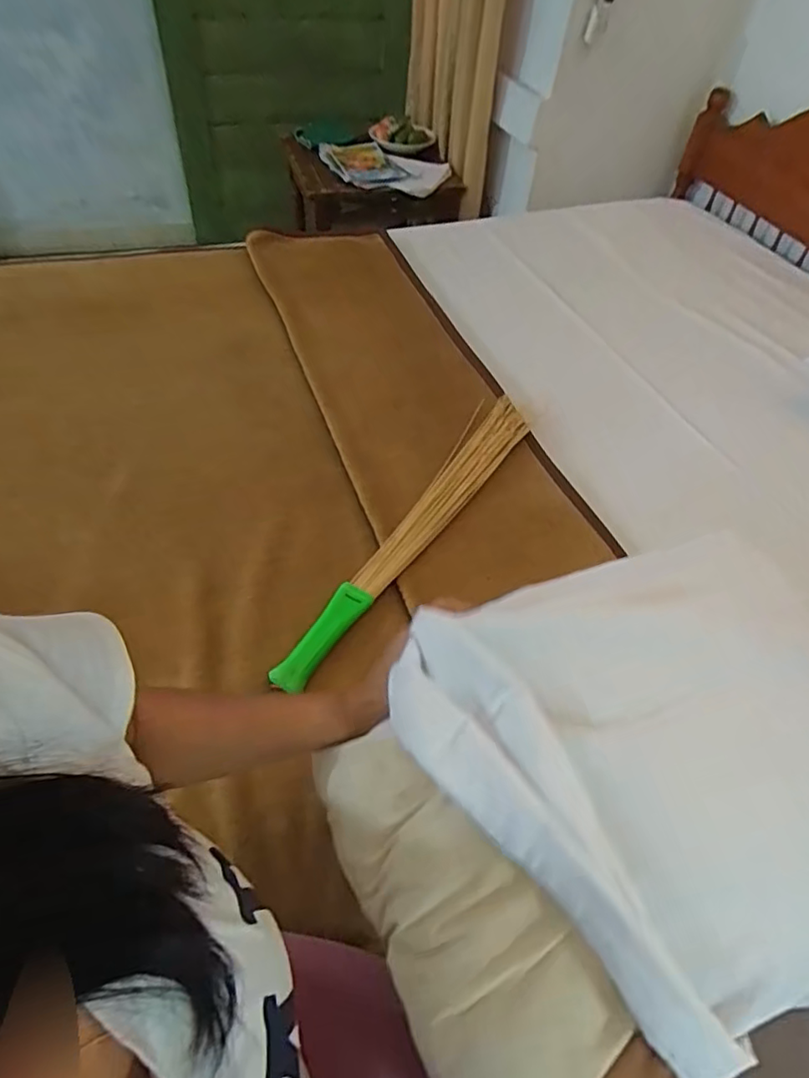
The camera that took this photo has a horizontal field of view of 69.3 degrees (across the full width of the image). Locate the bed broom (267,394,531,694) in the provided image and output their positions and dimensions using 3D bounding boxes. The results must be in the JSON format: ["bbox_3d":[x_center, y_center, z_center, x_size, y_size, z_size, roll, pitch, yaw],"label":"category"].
[{"bbox_3d":[0.026,-0.018,0.848,0.079,0.038,0.611,27,54,16],"label":"bed broom"}]

